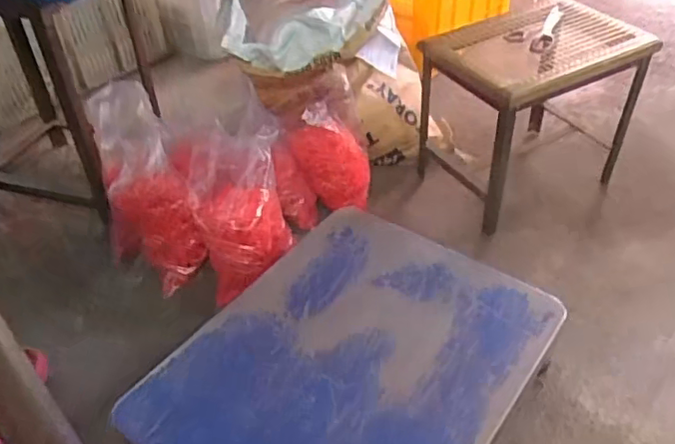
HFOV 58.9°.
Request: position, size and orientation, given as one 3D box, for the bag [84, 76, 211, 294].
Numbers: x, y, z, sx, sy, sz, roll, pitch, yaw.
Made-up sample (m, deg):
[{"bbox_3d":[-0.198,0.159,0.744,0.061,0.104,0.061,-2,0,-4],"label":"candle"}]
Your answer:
[{"bbox_3d":[-0.347,-0.083,1.036,0.132,0.181,0.366,-18,68,-18],"label":"bag"}]

